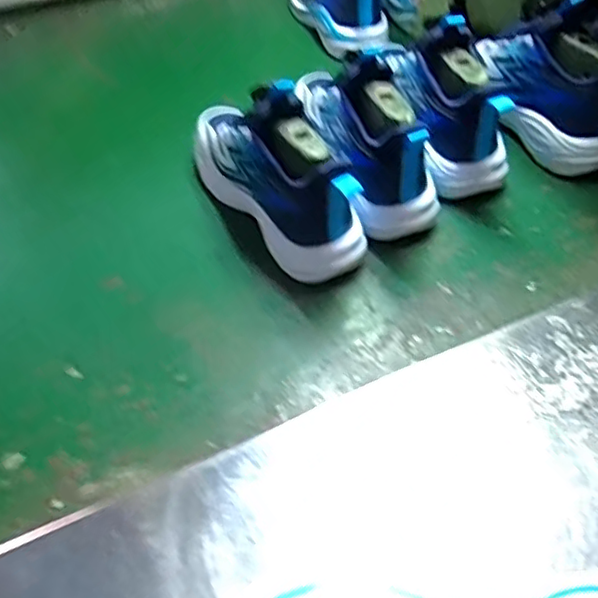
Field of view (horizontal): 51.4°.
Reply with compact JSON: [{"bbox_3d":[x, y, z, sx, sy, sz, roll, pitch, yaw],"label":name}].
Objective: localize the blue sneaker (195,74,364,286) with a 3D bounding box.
[{"bbox_3d":[-0.017,-0.122,0.541,0.083,0.123,0.214,-27,53,-21],"label":"blue sneaker"}]

